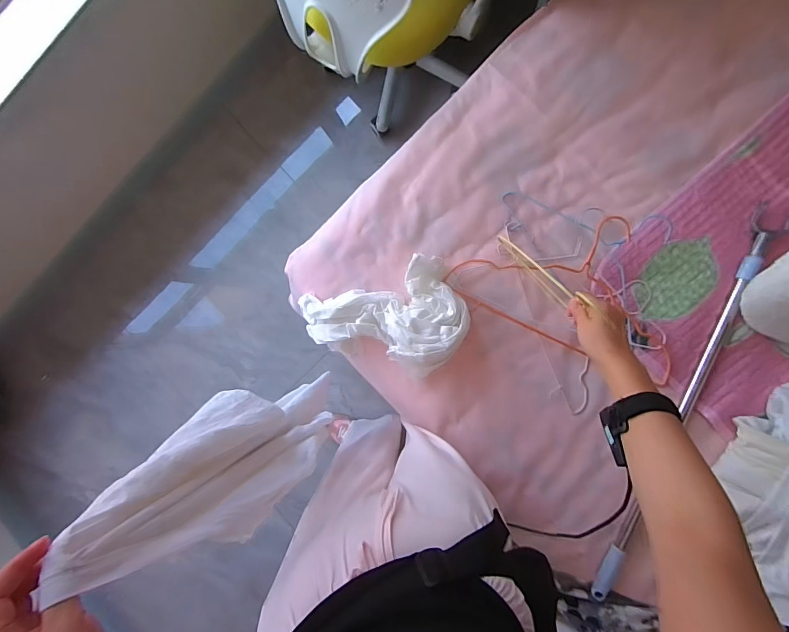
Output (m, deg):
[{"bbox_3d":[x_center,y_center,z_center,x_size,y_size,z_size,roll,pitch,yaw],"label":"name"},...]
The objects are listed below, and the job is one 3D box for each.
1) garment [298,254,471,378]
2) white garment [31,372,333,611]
[{"bbox_3d":[-0.025,0.023,0.783,0.326,0.102,0.218,-19,90,9],"label":"garment"},{"bbox_3d":[-0.187,0.173,0.573,0.050,0.586,0.154,-39,85,8],"label":"white garment"}]

